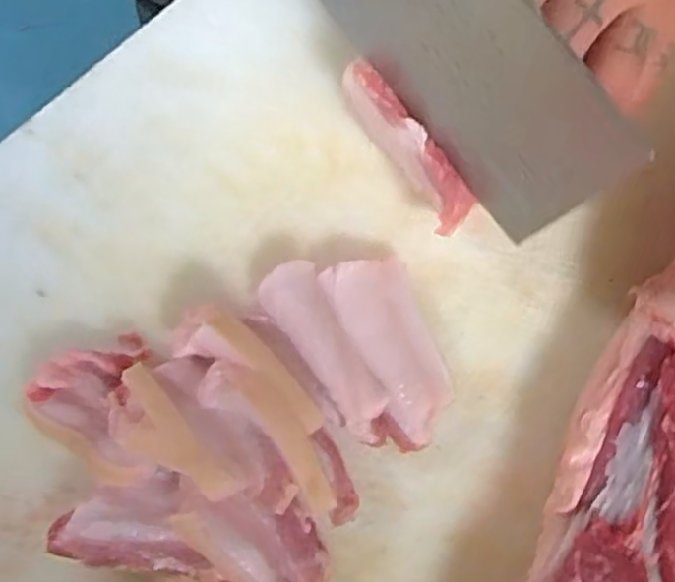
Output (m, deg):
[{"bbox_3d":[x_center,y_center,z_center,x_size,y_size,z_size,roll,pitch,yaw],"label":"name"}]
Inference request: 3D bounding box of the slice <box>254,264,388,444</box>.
[{"bbox_3d":[-0.004,0.025,0.298,0.024,0.014,0.082,-31,81,-8],"label":"slice"}]

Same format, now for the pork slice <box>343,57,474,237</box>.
[{"bbox_3d":[0.030,-0.060,0.307,0.016,0.043,0.078,-33,81,-8],"label":"pork slice"}]

